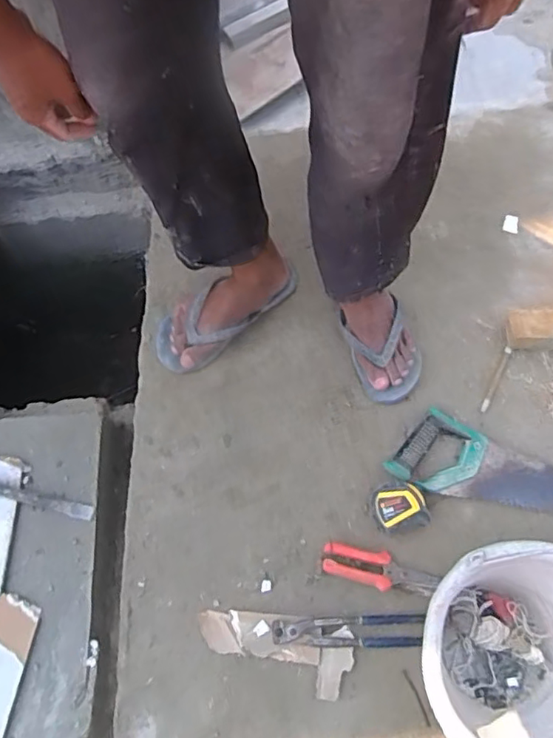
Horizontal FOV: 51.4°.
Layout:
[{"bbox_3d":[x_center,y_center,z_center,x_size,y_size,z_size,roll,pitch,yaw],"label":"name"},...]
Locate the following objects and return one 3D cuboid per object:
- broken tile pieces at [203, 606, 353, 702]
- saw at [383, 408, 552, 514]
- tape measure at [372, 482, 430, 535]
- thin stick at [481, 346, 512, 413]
[{"bbox_3d":[-0.003,0.378,0.772,0.206,0.016,0.088,7,71,4],"label":"broken tile pieces"},{"bbox_3d":[0.388,0.173,0.821,0.435,0.023,0.112,18,72,8],"label":"saw"},{"bbox_3d":[0.175,0.196,0.812,0.070,0.027,0.068,-12,71,-2],"label":"tape measure"},{"bbox_3d":[0.339,0.016,0.887,0.012,0.008,0.113,25,73,10],"label":"thin stick"}]

